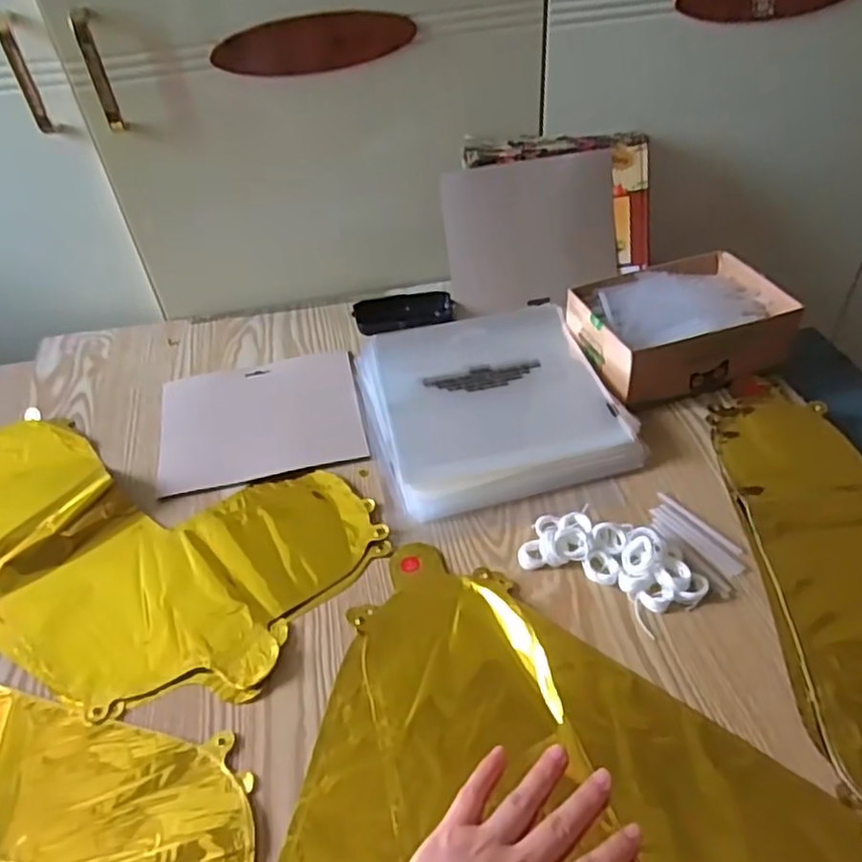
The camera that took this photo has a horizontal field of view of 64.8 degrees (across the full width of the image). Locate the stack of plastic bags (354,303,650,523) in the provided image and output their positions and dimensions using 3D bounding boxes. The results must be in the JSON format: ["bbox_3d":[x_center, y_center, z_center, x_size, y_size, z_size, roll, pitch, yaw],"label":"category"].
[{"bbox_3d":[0.052,-0.031,0.642,0.216,0.029,0.228,-14,44,-9],"label":"stack of plastic bags"}]

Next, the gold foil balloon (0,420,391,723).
[{"bbox_3d":[-0.272,0.091,0.554,0.427,0.020,0.223,9,45,15],"label":"gold foil balloon"}]

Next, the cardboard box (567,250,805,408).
[{"bbox_3d":[0.239,-0.106,0.671,0.190,0.070,0.146,-17,44,-12],"label":"cardboard box"}]

